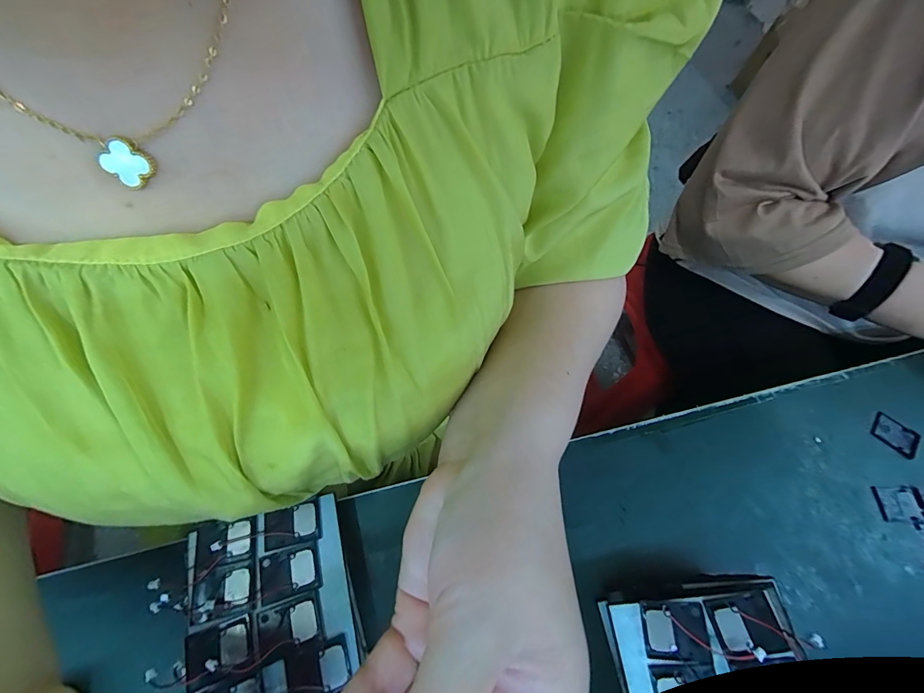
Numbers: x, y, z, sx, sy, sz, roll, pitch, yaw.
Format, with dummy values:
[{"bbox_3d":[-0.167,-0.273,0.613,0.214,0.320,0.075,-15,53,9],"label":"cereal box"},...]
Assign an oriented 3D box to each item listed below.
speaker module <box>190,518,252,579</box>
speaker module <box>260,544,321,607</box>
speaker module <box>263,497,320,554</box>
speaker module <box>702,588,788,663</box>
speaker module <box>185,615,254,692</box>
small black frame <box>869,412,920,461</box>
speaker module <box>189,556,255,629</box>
[{"bbox_3d":[-0.135,0.111,0.217,0.031,0.006,0.024,-14,65,-9],"label":"speaker module"},{"bbox_3d":[-0.097,0.127,0.218,0.029,0.005,0.024,-13,65,-8],"label":"speaker module"},{"bbox_3d":[-0.101,0.105,0.229,0.031,0.005,0.022,-12,65,-9],"label":"speaker module"},{"bbox_3d":[0.140,0.137,0.192,0.030,0.006,0.025,-13,50,0],"label":"speaker module"},{"bbox_3d":[-0.124,0.153,0.195,0.030,0.010,0.023,-20,66,-11],"label":"speaker module"},{"bbox_3d":[0.342,0.069,0.307,0.030,0.004,0.026,39,68,15],"label":"small black frame"},{"bbox_3d":[-0.129,0.132,0.209,0.031,0.005,0.024,-18,66,-11],"label":"speaker module"}]

